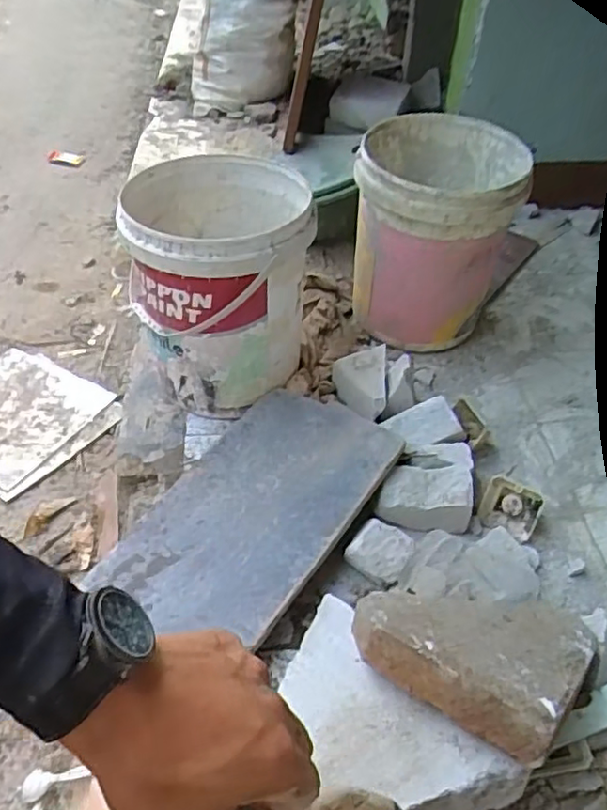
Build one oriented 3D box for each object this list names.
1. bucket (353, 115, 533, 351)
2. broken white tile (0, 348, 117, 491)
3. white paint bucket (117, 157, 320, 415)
[{"bbox_3d":[0.268,-0.351,1.338,0.293,0.360,0.343,13,46,11],"label":"bucket"},{"bbox_3d":[-0.601,0.010,1.324,0.291,0.020,0.315,24,50,22],"label":"broken white tile"},{"bbox_3d":[-0.142,-0.216,1.160,0.294,0.332,0.323,1,45,-1],"label":"white paint bucket"}]

